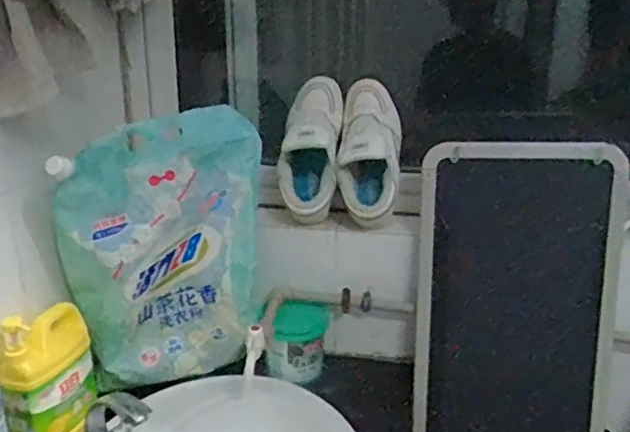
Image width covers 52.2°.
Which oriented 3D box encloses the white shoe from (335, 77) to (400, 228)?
[{"bbox_3d":[0.101,-0.123,1.171,0.116,0.268,0.132,0,-9,1],"label":"white shoe"}]

